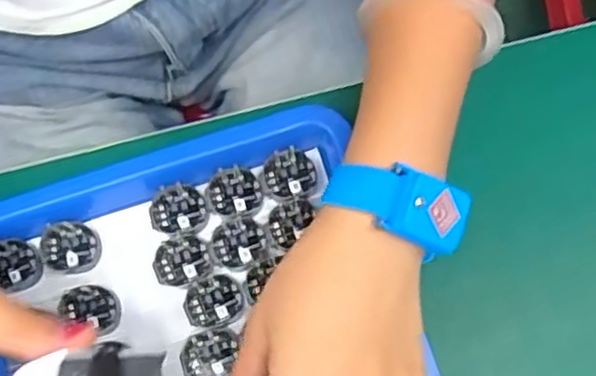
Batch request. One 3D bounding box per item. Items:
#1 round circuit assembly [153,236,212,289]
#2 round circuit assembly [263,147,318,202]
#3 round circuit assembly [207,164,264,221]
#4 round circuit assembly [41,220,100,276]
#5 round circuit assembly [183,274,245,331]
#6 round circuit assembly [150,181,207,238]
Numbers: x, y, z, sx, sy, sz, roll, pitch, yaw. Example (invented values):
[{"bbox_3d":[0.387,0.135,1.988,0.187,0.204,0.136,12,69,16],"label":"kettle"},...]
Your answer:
[{"bbox_3d":[-0.058,0.037,0.356,0.028,0.004,0.025,7,77,3],"label":"round circuit assembly"},{"bbox_3d":[-0.004,-0.007,0.364,0.027,0.005,0.026,0,83,0],"label":"round circuit assembly"},{"bbox_3d":[-0.033,0.002,0.365,0.027,0.004,0.028,0,83,0],"label":"round circuit assembly"},{"bbox_3d":[-0.117,0.030,0.363,0.029,0.007,0.026,-11,83,-1],"label":"round circuit assembly"},{"bbox_3d":[-0.042,0.056,0.350,0.029,0.004,0.025,-20,83,-2],"label":"round circuit assembly"},{"bbox_3d":[-0.061,0.011,0.363,0.028,0.004,0.027,0,83,0],"label":"round circuit assembly"}]

